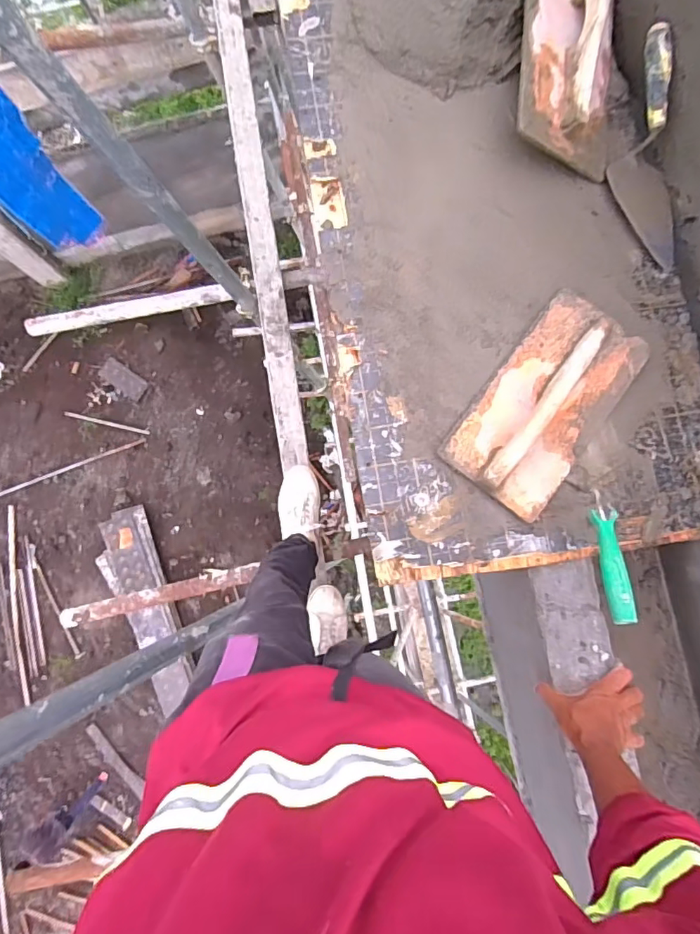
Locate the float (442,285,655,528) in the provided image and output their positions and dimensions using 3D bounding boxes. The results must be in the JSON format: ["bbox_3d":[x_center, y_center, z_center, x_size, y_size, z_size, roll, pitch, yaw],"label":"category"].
[{"bbox_3d":[0.266,-0.088,0.693,0.157,0.062,0.290,37,86,3],"label":"float"}]

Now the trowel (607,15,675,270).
[{"bbox_3d":[0.417,-0.440,0.741,0.094,0.061,0.317,-4,102,0],"label":"trowel"}]

